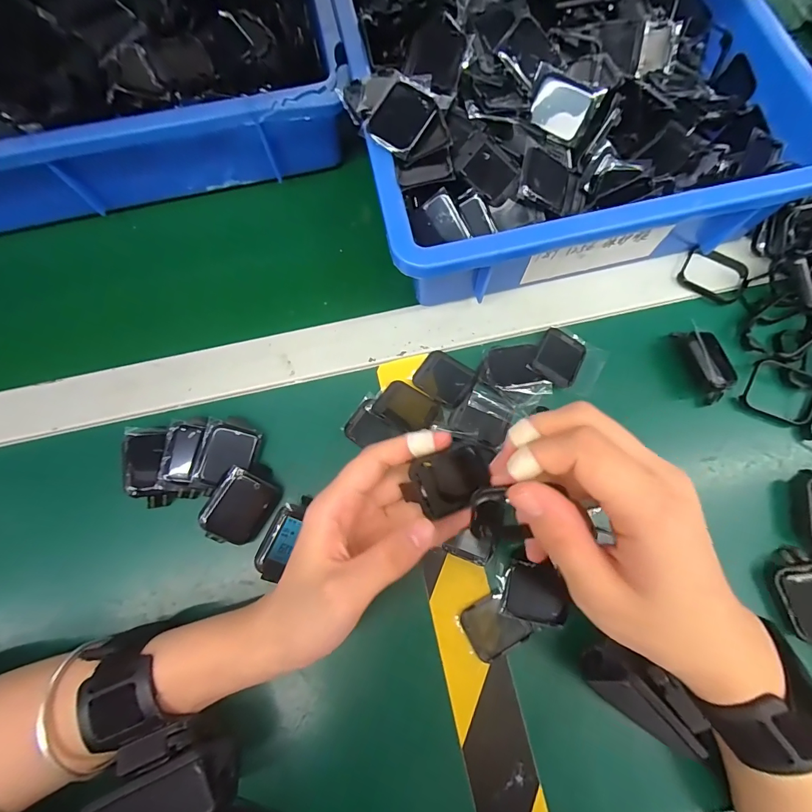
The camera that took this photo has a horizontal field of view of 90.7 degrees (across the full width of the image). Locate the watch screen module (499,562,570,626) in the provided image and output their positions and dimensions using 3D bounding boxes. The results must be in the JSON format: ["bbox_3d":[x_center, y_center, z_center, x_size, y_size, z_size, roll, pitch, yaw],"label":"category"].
[{"bbox_3d":[0.081,0.116,0.249,0.039,0.005,0.034,14,76,5],"label":"watch screen module"}]

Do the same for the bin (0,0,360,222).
[{"bbox_3d":[-0.255,-0.276,0.311,0.393,0.087,0.254,-16,75,-2],"label":"bin"}]

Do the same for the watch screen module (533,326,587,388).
[{"bbox_3d":[0.109,-0.035,0.285,0.032,0.007,0.038,28,78,9],"label":"watch screen module"}]

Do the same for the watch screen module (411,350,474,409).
[{"bbox_3d":[0.027,-0.020,0.287,0.038,0.006,0.032,35,79,10],"label":"watch screen module"}]

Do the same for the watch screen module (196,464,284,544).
[{"bbox_3d":[-0.106,0.066,0.254,0.038,0.005,0.046,37,79,-24],"label":"watch screen module"}]

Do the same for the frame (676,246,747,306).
[{"bbox_3d":[0.230,-0.098,0.299,0.045,0.006,0.035,30,78,9],"label":"frame"}]

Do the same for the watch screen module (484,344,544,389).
[{"bbox_3d":[0.076,-0.028,0.283,0.037,0.006,0.032,-9,75,-1],"label":"watch screen module"}]

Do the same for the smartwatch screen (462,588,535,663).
[{"bbox_3d":[0.055,0.135,0.246,0.035,0.004,0.033,-30,76,-6],"label":"smartwatch screen"}]

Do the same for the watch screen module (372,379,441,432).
[{"bbox_3d":[0.001,0.000,0.280,0.040,0.007,0.030,26,78,8],"label":"watch screen module"}]

